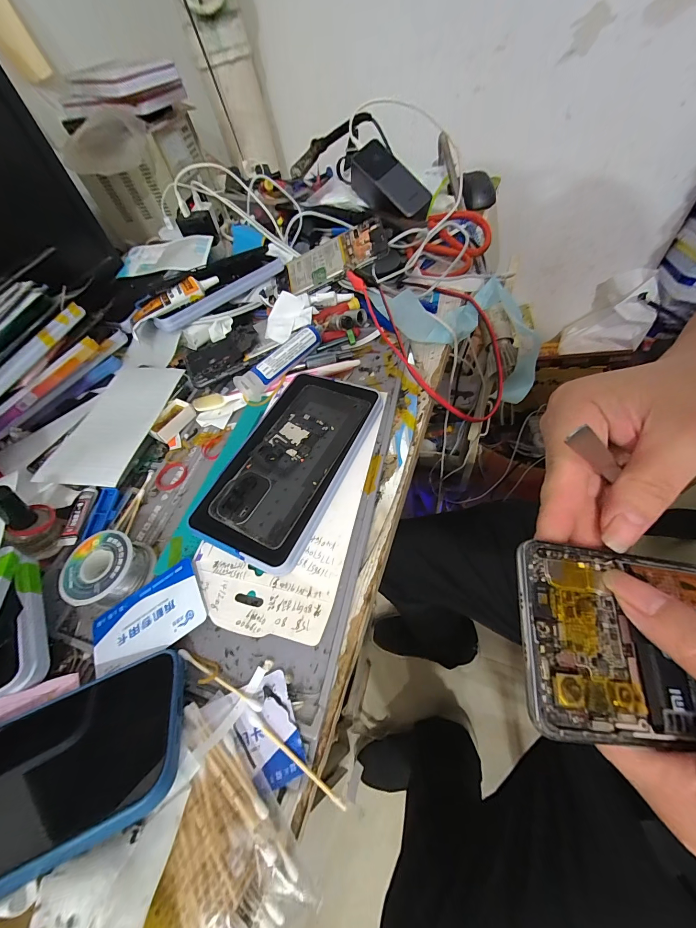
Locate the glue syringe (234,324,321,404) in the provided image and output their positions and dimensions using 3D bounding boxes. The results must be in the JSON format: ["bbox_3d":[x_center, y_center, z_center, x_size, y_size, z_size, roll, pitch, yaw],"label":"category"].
[{"bbox_3d":[-0.069,-0.115,0.346,0.113,0.020,0.028,-38,57,-15],"label":"glue syringe"}]

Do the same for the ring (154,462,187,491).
[{"bbox_3d":[-0.175,0.011,0.318,0.030,0.004,0.031,-5,55,8],"label":"ring"}]

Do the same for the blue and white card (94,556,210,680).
[{"bbox_3d":[-0.147,0.113,0.237,0.084,0.004,0.053,-32,57,-4],"label":"blue and white card"}]

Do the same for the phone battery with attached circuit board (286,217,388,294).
[{"bbox_3d":[-0.019,-0.276,0.428,0.138,0.011,0.068,-12,70,18],"label":"phone battery with attached circuit board"}]

